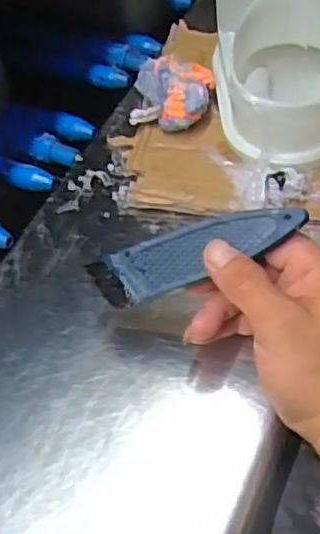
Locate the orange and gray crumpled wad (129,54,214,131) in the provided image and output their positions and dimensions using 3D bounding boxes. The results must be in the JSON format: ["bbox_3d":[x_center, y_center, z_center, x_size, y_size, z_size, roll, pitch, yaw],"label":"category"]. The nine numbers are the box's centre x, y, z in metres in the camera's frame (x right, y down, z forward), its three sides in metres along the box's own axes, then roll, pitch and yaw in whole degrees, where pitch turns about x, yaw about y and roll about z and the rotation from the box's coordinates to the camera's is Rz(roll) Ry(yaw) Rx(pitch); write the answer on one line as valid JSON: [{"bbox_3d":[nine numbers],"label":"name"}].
[{"bbox_3d":[0.008,-0.136,0.523,0.060,0.038,0.052,7,57,9],"label":"orange and gray crumpled wad"}]

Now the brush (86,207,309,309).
[{"bbox_3d":[0.021,-0.008,0.382,0.126,0.011,0.034,-20,82,18],"label":"brush"}]

